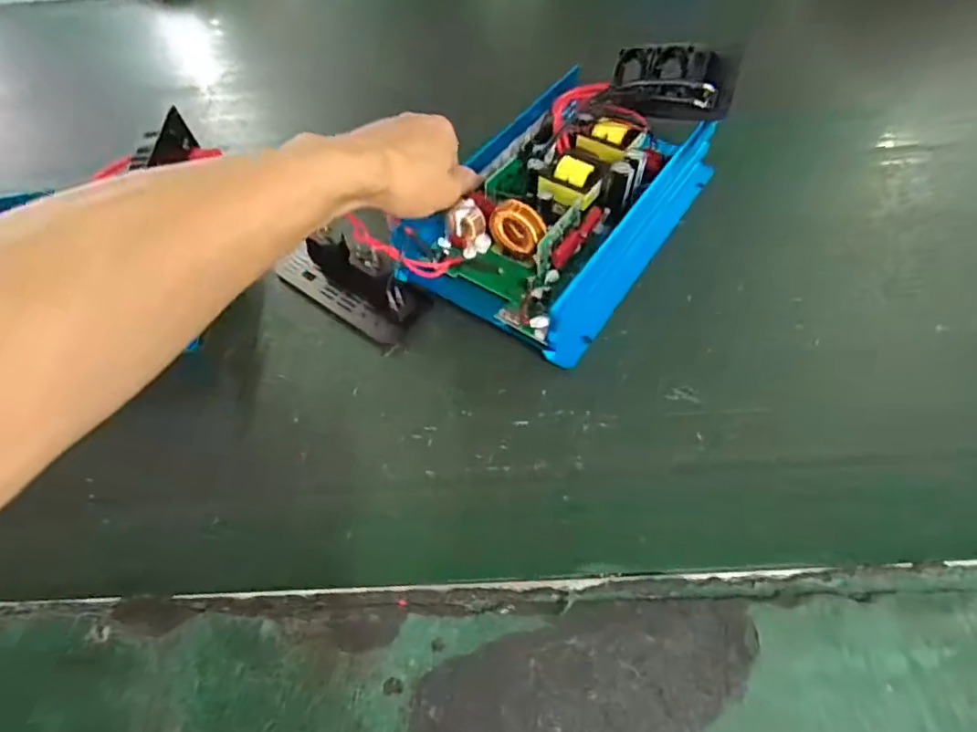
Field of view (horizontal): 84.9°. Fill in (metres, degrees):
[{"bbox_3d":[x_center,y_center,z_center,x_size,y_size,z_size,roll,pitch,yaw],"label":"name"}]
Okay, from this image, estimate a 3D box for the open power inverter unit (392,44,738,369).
[{"bbox_3d":[0.063,-0.148,0.419,0.163,0.084,0.266,29,65,20],"label":"open power inverter unit"}]

